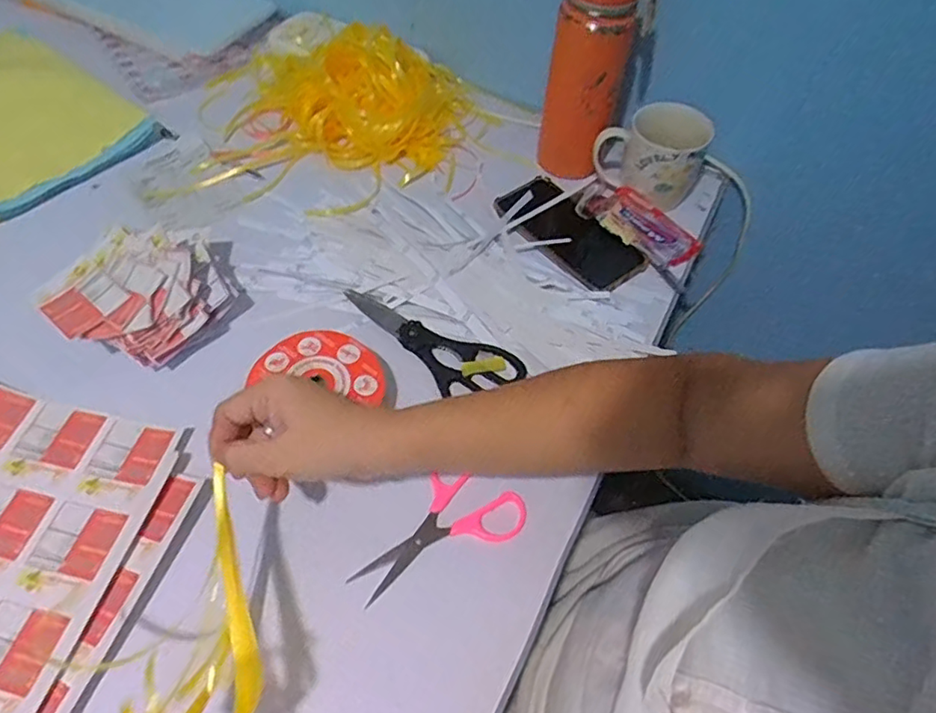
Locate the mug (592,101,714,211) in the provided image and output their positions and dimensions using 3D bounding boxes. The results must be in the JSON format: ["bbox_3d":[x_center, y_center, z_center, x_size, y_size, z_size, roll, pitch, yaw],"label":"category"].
[{"bbox_3d":[0.209,-0.228,0.658,0.105,0.075,0.096,-37,66,-24],"label":"mug"}]

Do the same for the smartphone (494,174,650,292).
[{"bbox_3d":[0.108,-0.134,0.640,0.080,0.014,0.162,-35,65,-23],"label":"smartphone"}]

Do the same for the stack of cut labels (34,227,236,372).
[{"bbox_3d":[-0.287,-0.057,0.543,0.122,0.067,0.149,35,62,18],"label":"stack of cut labels"}]

